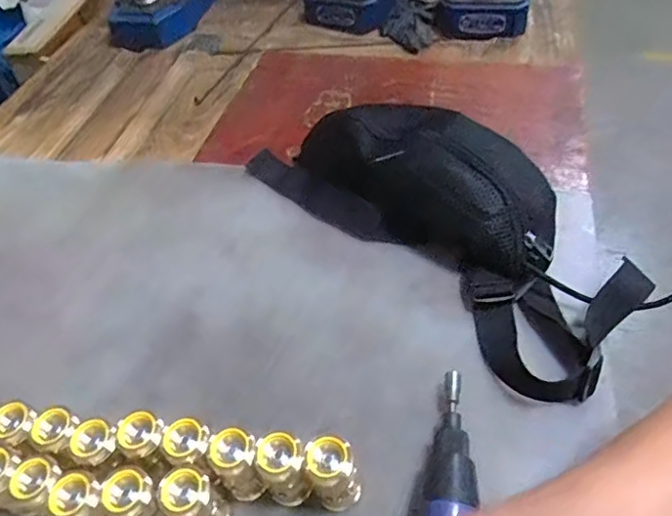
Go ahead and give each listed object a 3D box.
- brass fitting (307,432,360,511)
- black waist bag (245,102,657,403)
[{"bbox_3d":[0.000,0.146,0.368,0.031,0.061,0.030,-12,50,-5],"label":"brass fitting"},{"bbox_3d":[0.098,-0.066,0.522,0.182,0.085,0.390,-34,55,-21],"label":"black waist bag"}]

